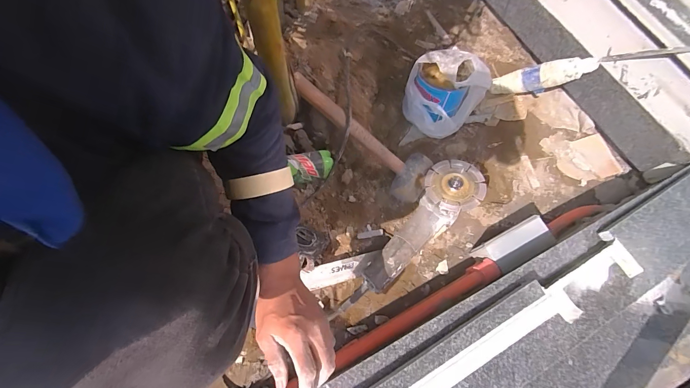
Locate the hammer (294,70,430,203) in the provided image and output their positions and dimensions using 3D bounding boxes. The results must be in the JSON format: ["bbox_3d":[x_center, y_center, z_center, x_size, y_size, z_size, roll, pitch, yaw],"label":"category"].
[{"bbox_3d":[0.028,-0.113,0.633,0.328,0.071,0.092,37,74,-9],"label":"hammer"}]

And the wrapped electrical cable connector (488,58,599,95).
[{"bbox_3d":[0.405,-0.241,0.657,0.053,0.194,0.040,39,69,-33],"label":"wrapped electrical cable connector"}]

